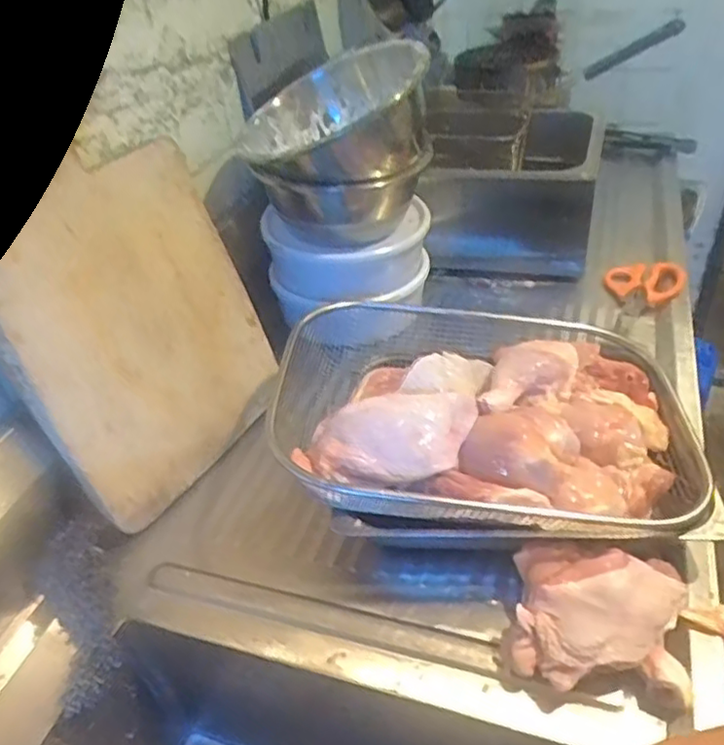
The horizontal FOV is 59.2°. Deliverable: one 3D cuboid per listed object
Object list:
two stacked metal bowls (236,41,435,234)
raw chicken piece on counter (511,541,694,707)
[{"bbox_3d":[-0.034,-0.295,0.779,0.203,0.157,0.214,-10,38,-5],"label":"two stacked metal bowls"},{"bbox_3d":[0.176,0.185,0.478,0.126,0.072,0.101,3,39,12],"label":"raw chicken piece on counter"}]

